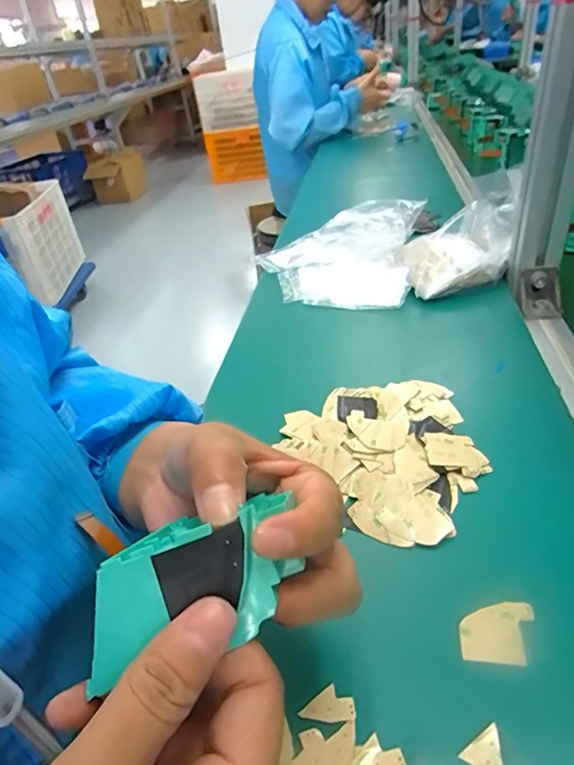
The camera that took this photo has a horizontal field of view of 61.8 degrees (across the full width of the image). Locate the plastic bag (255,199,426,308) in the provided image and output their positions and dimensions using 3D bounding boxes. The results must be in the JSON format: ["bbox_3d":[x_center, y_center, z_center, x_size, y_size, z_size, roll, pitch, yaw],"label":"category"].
[{"bbox_3d":[0.059,-0.184,0.643,0.219,0.063,0.252,5,38,16],"label":"plastic bag"}]

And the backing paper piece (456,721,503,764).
[{"bbox_3d":[0.086,0.161,0.204,0.023,0.004,0.018,-28,41,-18],"label":"backing paper piece"}]

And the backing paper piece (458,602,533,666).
[{"bbox_3d":[0.108,0.128,0.245,0.038,0.004,0.030,-2,37,8],"label":"backing paper piece"}]

